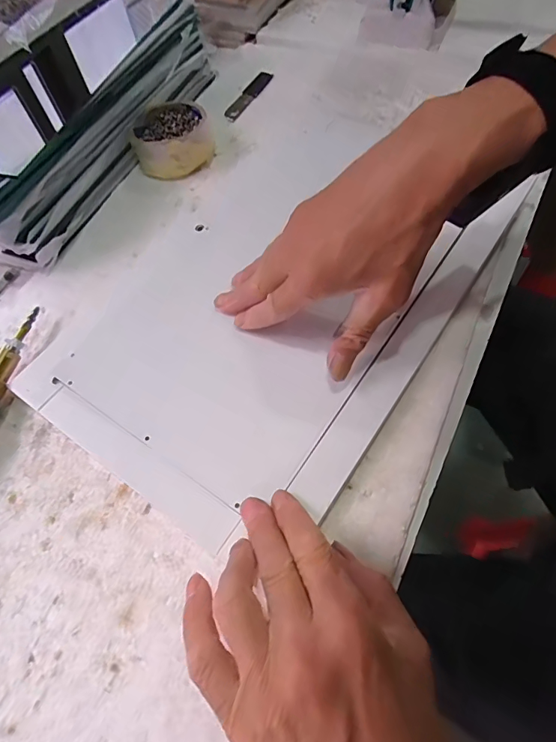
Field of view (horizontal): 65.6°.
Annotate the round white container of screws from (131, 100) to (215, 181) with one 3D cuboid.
[{"bbox_3d":[-0.114,-0.254,0.468,0.080,0.034,0.085,-8,59,1],"label":"round white container of screws"}]

